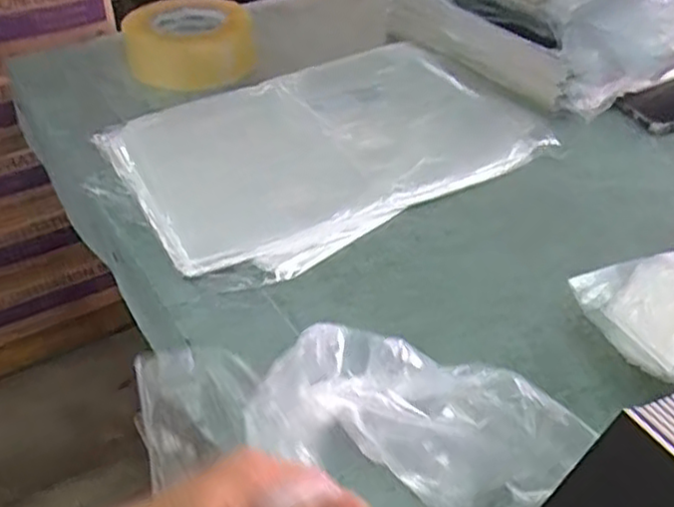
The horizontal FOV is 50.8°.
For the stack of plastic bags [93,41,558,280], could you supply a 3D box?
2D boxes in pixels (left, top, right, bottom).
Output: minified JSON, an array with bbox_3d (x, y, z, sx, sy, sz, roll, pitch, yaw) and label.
[{"bbox_3d":[-0.009,-0.104,0.658,0.370,0.021,0.250,-23,47,-24],"label":"stack of plastic bags"}]

